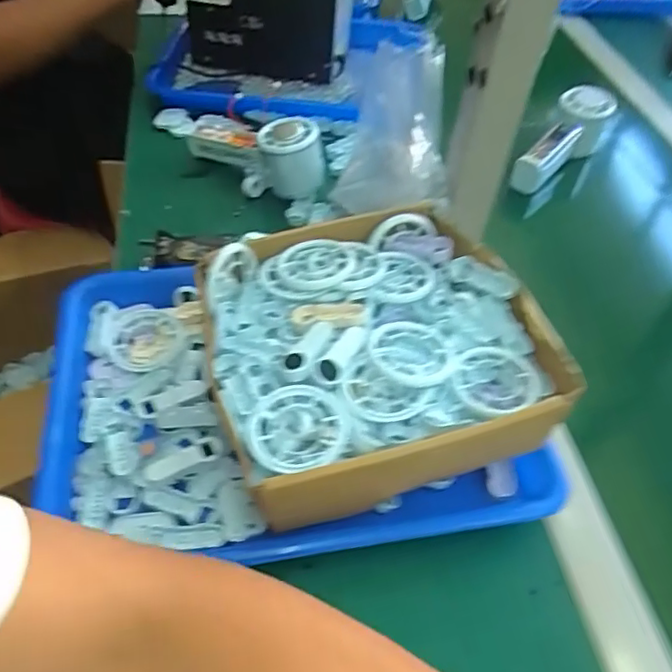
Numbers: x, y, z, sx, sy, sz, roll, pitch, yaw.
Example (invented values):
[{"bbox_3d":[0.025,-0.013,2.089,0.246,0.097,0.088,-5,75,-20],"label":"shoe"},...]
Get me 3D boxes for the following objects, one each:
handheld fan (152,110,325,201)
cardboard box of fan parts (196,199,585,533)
[{"bbox_3d":[-0.110,-0.221,0.643,0.228,0.077,0.068,38,56,25],"label":"handheld fan"},{"bbox_3d":[0.025,0.017,0.425,0.221,0.090,0.215,-8,50,-12],"label":"cardboard box of fan parts"}]

